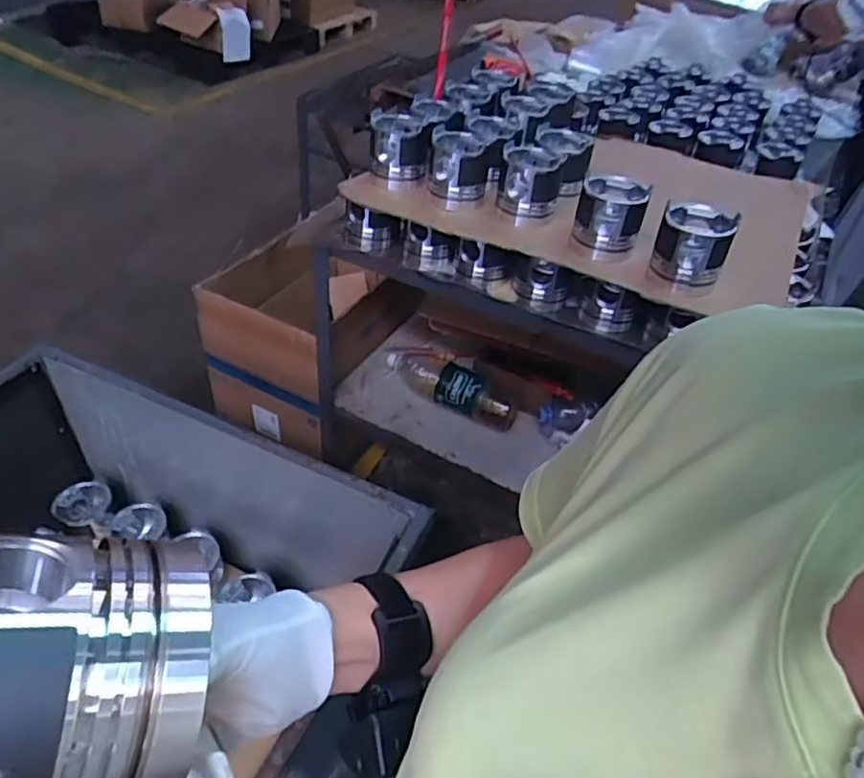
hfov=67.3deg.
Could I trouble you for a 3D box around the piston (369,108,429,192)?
[{"bbox_3d":[-0.056,-0.409,1.103,0.095,0.096,0.107,-3,43,-10],"label":"piston"}]

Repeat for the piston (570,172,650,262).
[{"bbox_3d":[0.269,-0.262,0.989,0.095,0.100,0.095,14,43,9],"label":"piston"}]

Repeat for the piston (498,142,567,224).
[{"bbox_3d":[0.158,-0.334,1.049,0.095,0.086,0.104,10,43,5],"label":"piston"}]

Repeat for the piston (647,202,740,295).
[{"bbox_3d":[0.369,-0.206,0.927,0.096,0.096,0.099,20,44,14],"label":"piston"}]

